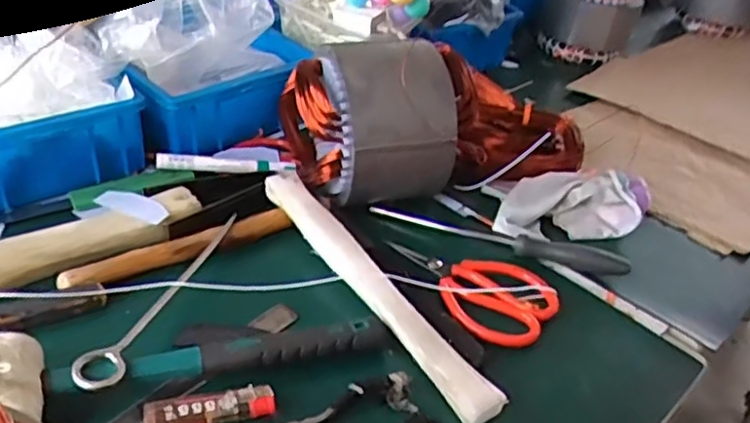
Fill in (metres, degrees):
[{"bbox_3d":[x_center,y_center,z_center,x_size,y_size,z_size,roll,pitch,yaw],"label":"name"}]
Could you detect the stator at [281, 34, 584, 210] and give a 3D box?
[{"bbox_3d":[0.065,-0.117,0.699,0.322,0.167,0.196,-18,42,-31],"label":"stator"}]

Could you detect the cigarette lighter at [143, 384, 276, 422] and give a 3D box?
[{"bbox_3d":[-0.114,0.138,0.463,0.085,0.017,0.023,-4,36,-15],"label":"cigarette lighter"}]

